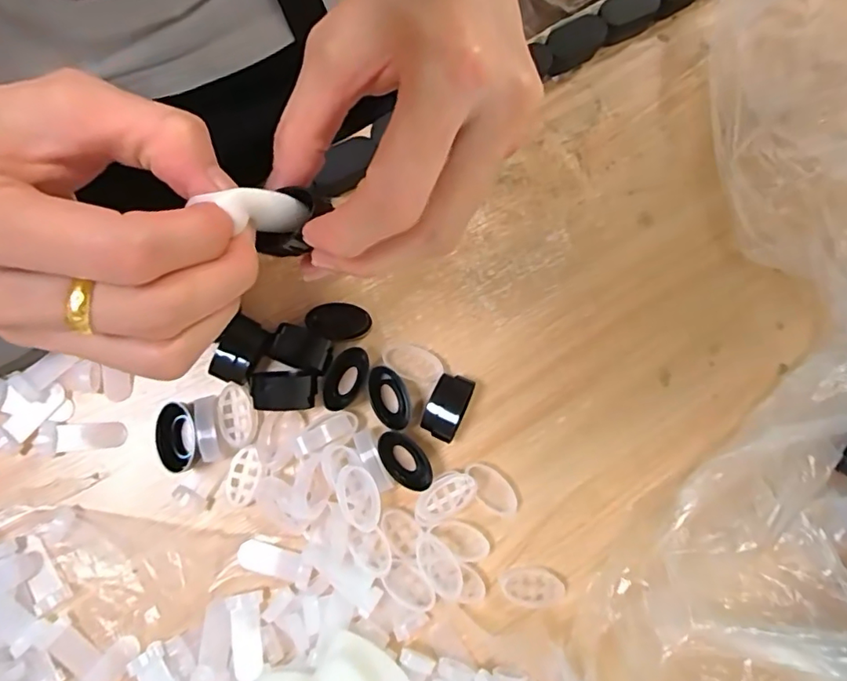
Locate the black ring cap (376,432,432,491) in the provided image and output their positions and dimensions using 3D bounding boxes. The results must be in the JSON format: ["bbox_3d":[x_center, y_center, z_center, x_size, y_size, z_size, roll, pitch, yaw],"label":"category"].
[{"bbox_3d":[-0.010,0.062,0.275,0.020,0.011,0.035,-44,87,-8],"label":"black ring cap"}]

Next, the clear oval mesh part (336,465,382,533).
[{"bbox_3d":[-0.032,0.079,0.265,0.019,0.013,0.032,-17,79,-4],"label":"clear oval mesh part"}]

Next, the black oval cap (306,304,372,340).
[{"bbox_3d":[-0.045,-0.010,0.280,0.033,0.005,0.018,1,97,-12],"label":"black oval cap"}]

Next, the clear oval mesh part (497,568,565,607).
[{"bbox_3d":[0.056,0.128,0.277,0.032,0.007,0.018,5,82,-3],"label":"clear oval mesh part"}]

